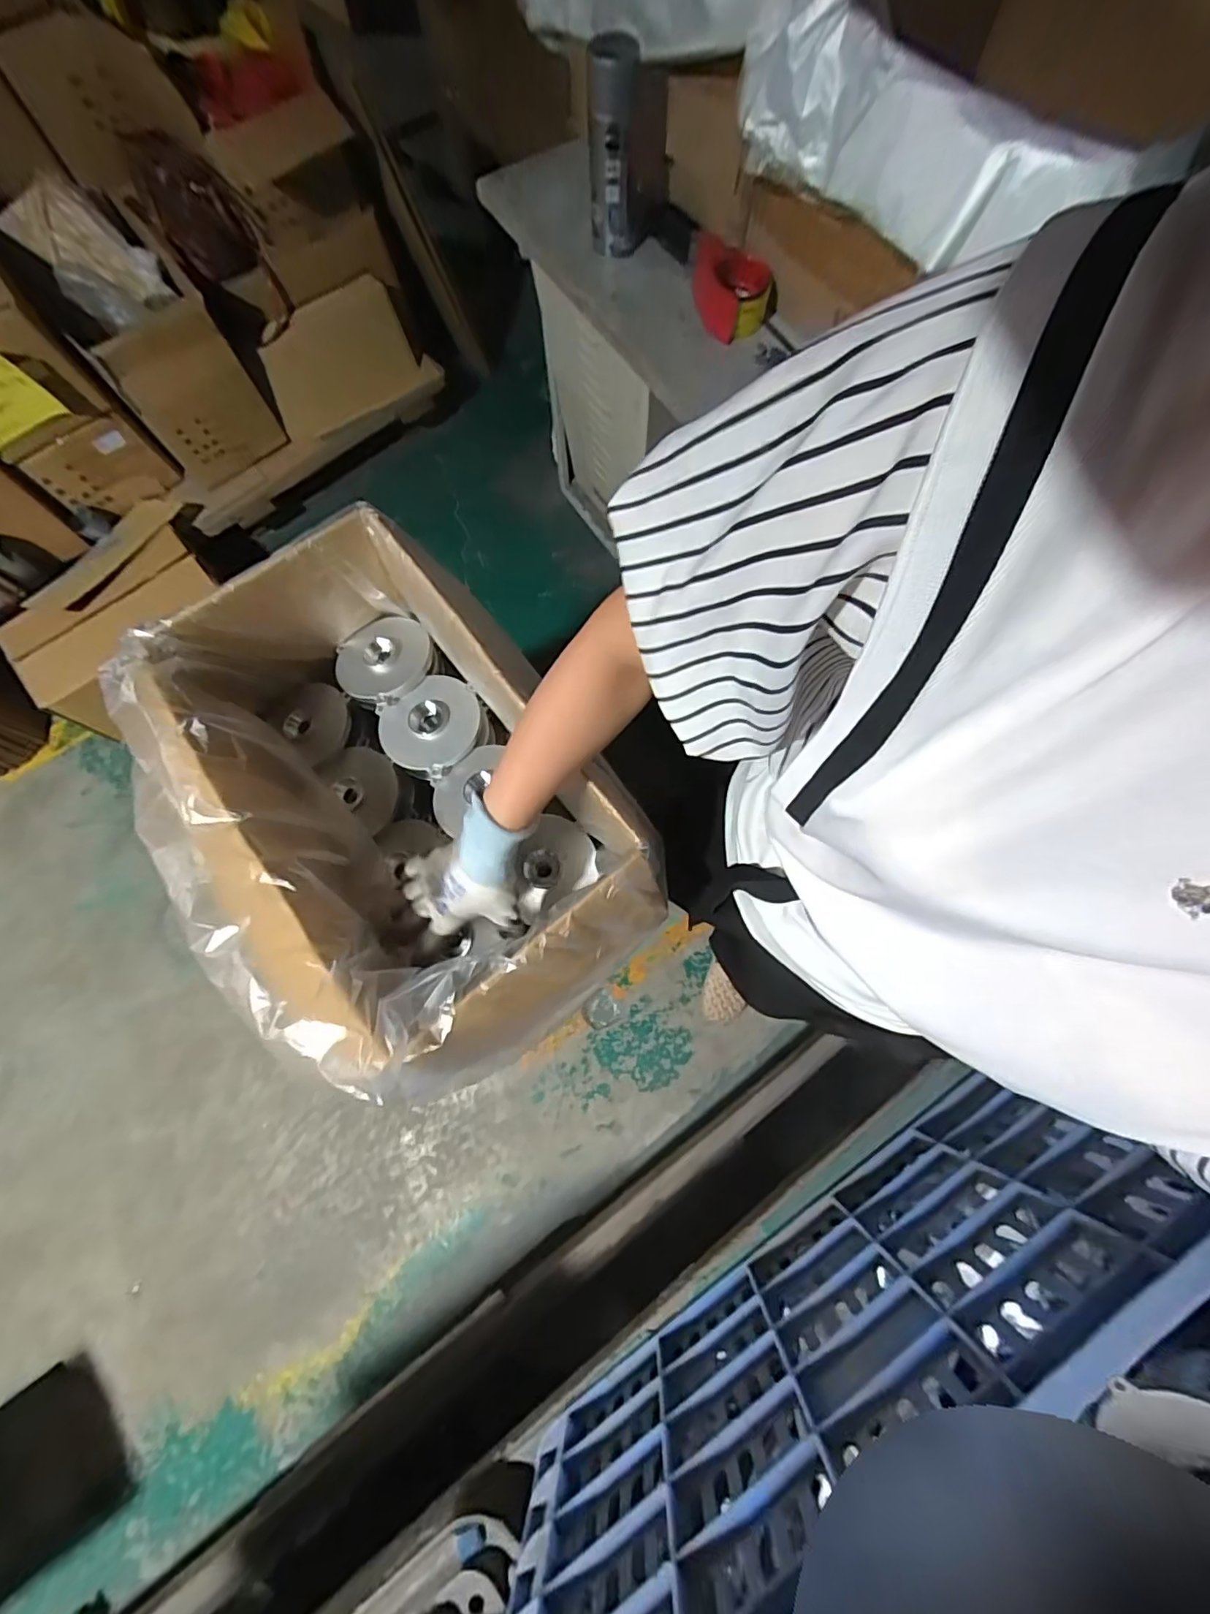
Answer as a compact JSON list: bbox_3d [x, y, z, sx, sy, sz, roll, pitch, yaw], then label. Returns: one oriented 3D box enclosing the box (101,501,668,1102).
[{"bbox_3d":[-0.205,-0.002,0.555,0.308,0.185,0.497,-36,76,-9],"label":"box"}]

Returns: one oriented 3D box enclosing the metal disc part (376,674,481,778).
[{"bbox_3d":[-0.196,-0.095,0.640,0.108,0.020,0.109,0,73,1],"label":"metal disc part"}]

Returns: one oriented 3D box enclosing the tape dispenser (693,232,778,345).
[{"bbox_3d":[0.168,-0.702,0.791,0.120,0.067,0.086,30,76,10],"label":"tape dispenser"}]

